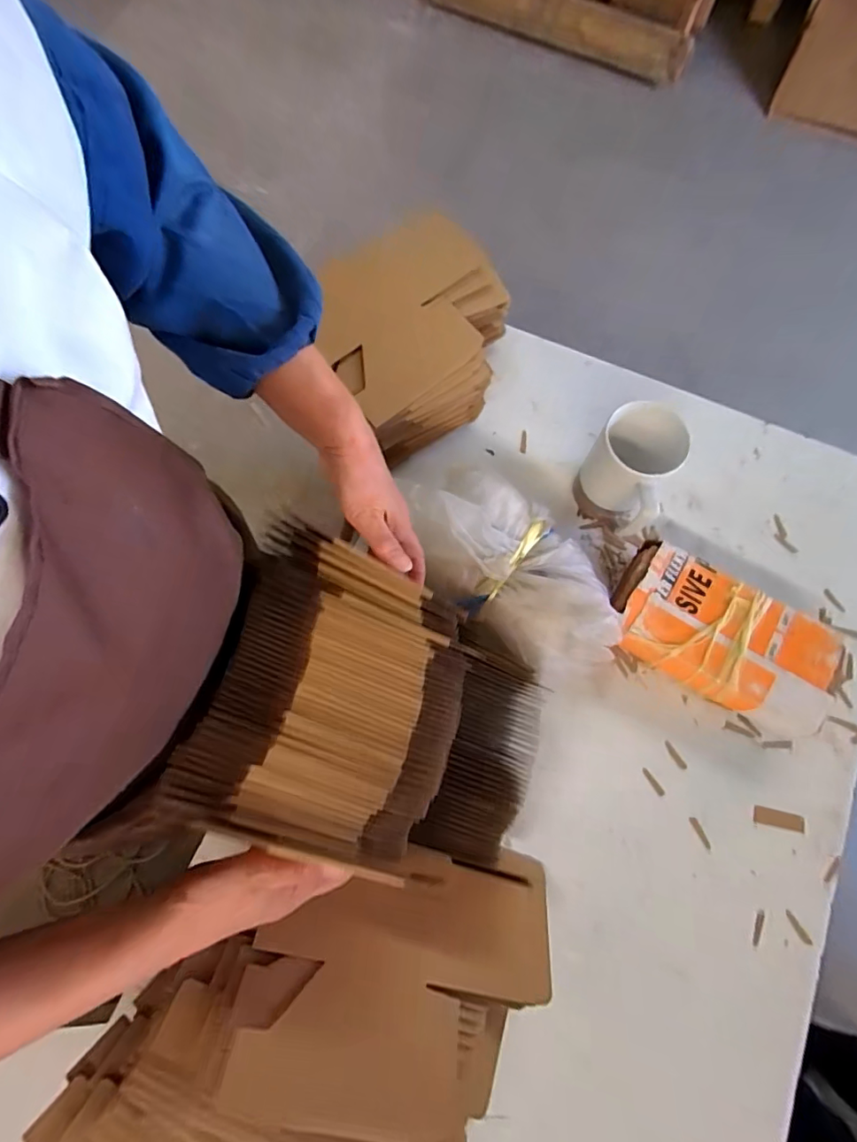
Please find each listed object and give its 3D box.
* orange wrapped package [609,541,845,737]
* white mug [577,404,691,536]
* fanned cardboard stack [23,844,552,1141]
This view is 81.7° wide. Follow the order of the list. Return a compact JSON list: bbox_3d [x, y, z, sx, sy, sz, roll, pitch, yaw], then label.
[{"bbox_3d":[0.315,0.071,0.544,0.223,0.056,0.119,29,77,8],"label":"orange wrapped package"},{"bbox_3d":[0.218,-0.106,0.538,0.097,0.106,0.094,35,77,11],"label":"white mug"},{"bbox_3d":[-0.077,0.424,0.406,0.428,0.127,0.260,-23,76,-6],"label":"fanned cardboard stack"}]

